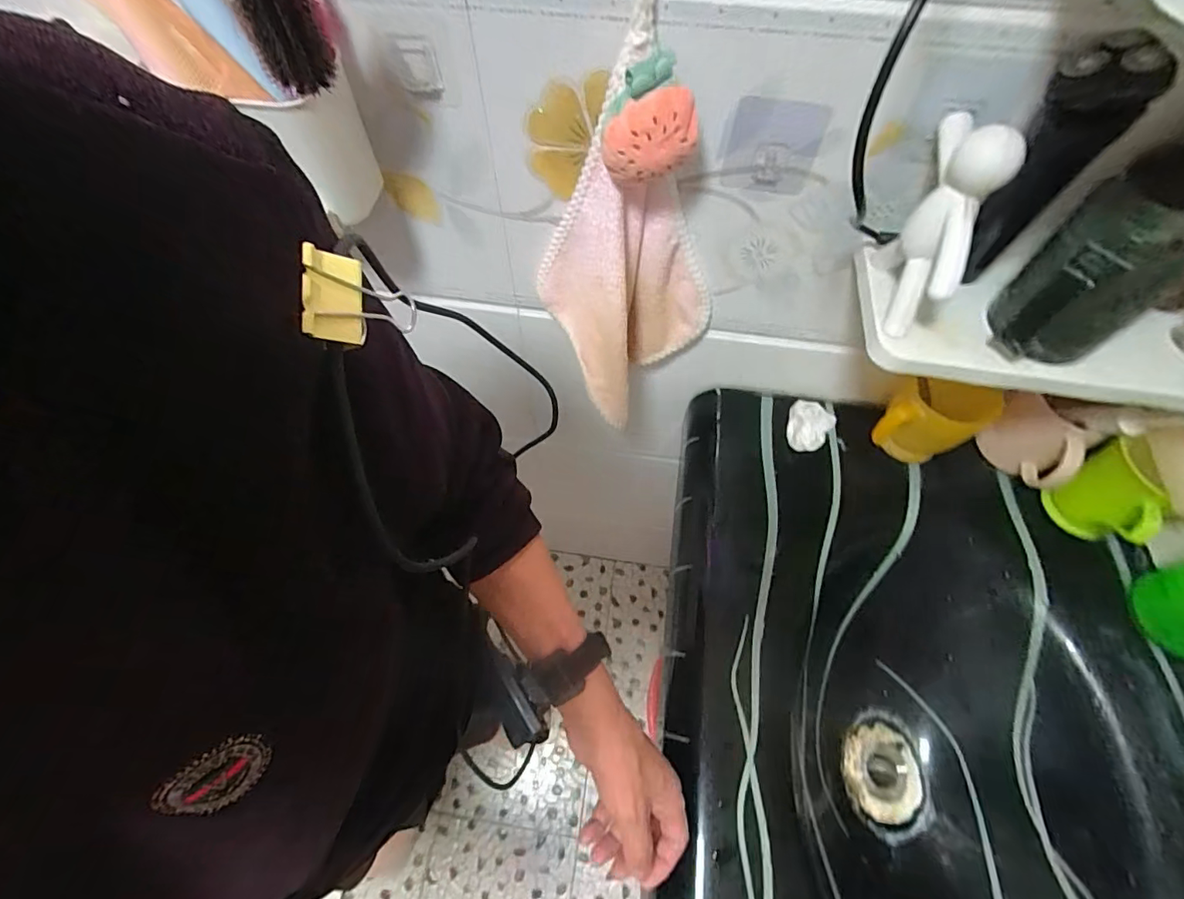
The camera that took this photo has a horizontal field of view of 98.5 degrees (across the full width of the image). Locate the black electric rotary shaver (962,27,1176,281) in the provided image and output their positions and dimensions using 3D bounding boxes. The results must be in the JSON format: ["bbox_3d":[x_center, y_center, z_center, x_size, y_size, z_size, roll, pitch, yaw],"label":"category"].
[{"bbox_3d":[0.307,-0.190,0.354,0.039,0.156,0.048,-41,68,-20],"label":"black electric rotary shaver"}]

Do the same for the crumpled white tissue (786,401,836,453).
[{"bbox_3d":[0.255,-0.031,0.601,0.049,0.024,0.067,32,66,16],"label":"crumpled white tissue"}]

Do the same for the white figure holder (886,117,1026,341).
[{"bbox_3d":[0.237,-0.140,0.344,0.042,0.136,0.048,5,38,3],"label":"white figure holder"}]

